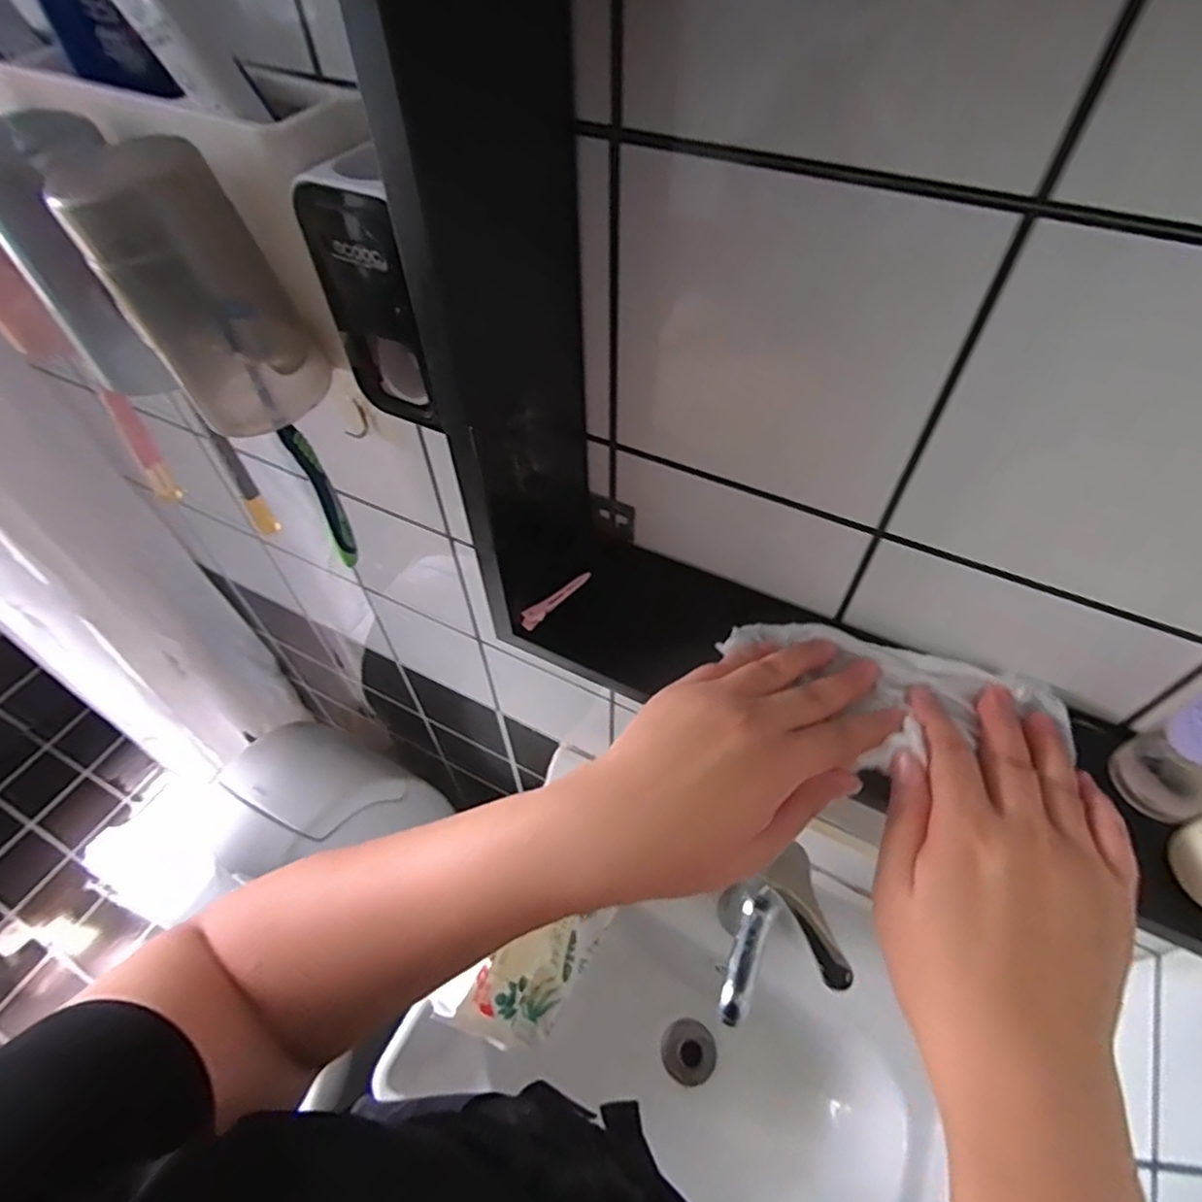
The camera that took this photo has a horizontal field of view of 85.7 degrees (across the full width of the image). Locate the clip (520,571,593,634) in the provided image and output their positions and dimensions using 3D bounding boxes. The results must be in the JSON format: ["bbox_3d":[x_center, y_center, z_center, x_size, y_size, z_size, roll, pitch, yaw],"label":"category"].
[{"bbox_3d":[-0.026,-0.002,0.392,0.009,0.012,0.055,33,60,24],"label":"clip"}]

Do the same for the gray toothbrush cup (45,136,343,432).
[{"bbox_3d":[-0.175,-0.138,0.293,0.069,0.114,0.058,-21,54,-14],"label":"gray toothbrush cup"}]

